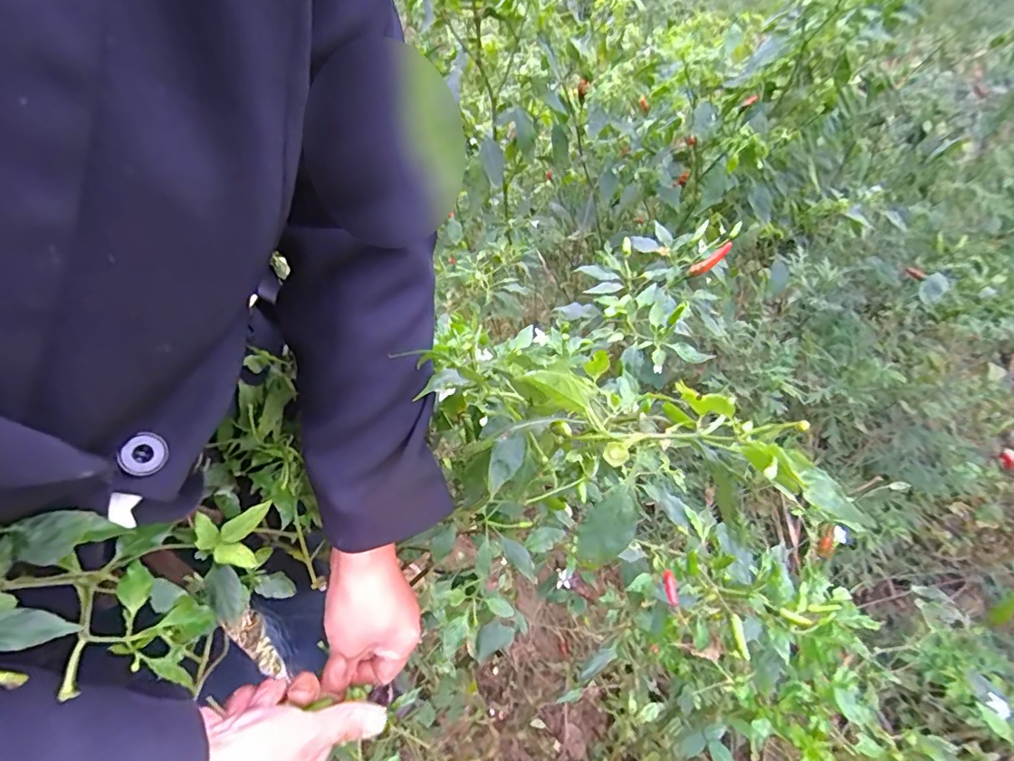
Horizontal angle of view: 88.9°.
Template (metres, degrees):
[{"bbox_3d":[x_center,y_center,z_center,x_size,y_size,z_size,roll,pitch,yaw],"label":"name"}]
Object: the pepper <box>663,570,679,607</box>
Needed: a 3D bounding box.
[{"bbox_3d":[0.127,0.161,0.400,0.009,0.005,0.027,-9,86,-8],"label":"pepper"}]

